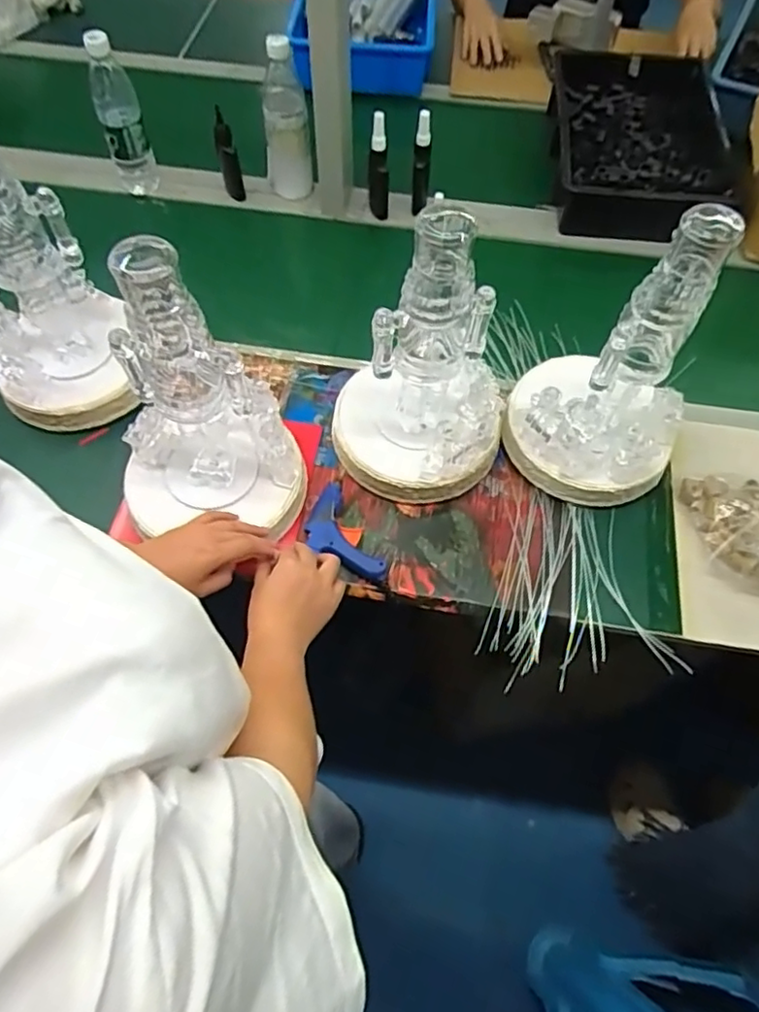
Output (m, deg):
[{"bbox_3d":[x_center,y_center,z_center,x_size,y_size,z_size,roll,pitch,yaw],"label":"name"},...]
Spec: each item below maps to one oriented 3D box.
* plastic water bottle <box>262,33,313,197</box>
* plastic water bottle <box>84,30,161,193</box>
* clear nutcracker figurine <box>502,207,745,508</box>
[{"bbox_3d":[-0.150,-0.604,1.007,0.072,0.211,0.068,-4,61,-3],"label":"plastic water bottle"},{"bbox_3d":[-0.405,-0.607,0.989,0.065,0.210,0.080,-15,62,-9],"label":"plastic water bottle"},{"bbox_3d":[0.267,-0.146,0.690,0.186,0.332,0.162,36,66,18],"label":"clear nutcracker figurine"}]

